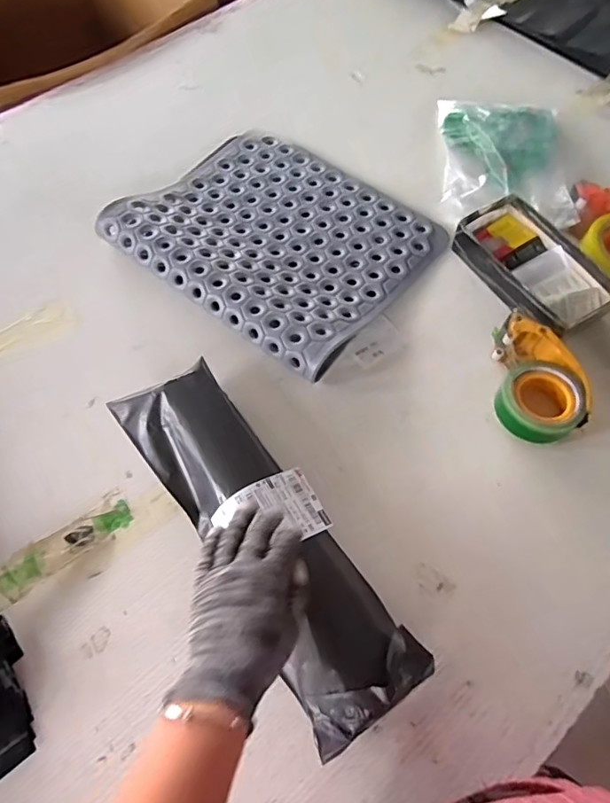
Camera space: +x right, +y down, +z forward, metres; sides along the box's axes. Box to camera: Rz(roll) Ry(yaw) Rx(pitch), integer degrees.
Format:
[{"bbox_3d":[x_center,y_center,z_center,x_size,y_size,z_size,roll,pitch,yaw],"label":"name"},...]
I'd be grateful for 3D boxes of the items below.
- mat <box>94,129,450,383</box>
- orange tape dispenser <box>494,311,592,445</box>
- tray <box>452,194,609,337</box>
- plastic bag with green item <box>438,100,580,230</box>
[{"bbox_3d":[-0.038,-0.252,0.760,0.394,0.054,0.343,36,69,17],"label":"mat"},{"bbox_3d":[0.285,-0.024,0.635,0.100,0.058,0.153,5,63,3],"label":"orange tape dispenser"},{"bbox_3d":[0.313,-0.186,0.719,0.122,0.054,0.215,-27,66,-13],"label":"tray"},{"bbox_3d":[0.316,-0.391,0.837,0.194,0.030,0.287,6,63,3],"label":"plastic bag with green item"}]

